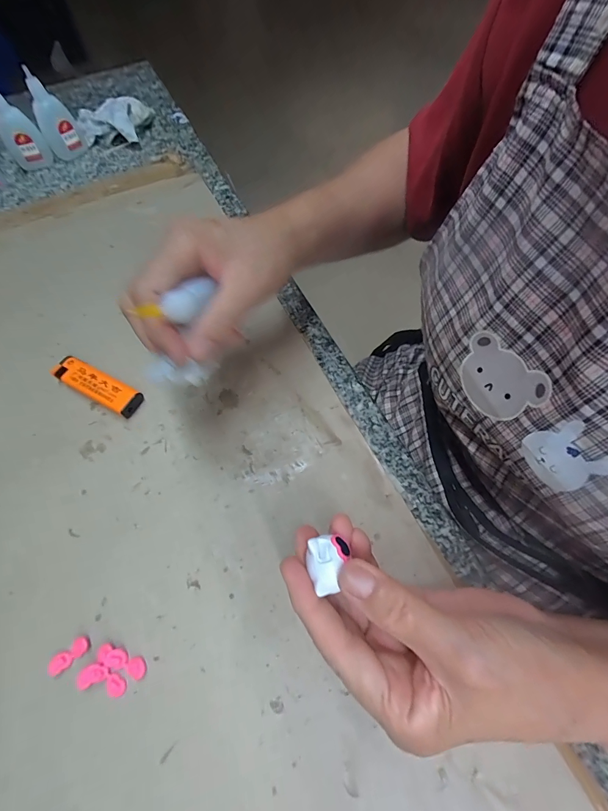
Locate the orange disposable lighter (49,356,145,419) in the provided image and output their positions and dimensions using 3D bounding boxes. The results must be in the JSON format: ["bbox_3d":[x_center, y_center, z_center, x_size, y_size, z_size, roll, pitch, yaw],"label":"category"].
[{"bbox_3d":[-0.171,-0.016,0.297,0.082,0.015,0.022,25,66,15],"label":"orange disposable lighter"}]

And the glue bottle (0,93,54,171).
[{"bbox_3d":[-0.352,-0.344,0.432,0.038,0.096,0.040,-39,67,-19],"label":"glue bottle"}]

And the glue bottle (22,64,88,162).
[{"bbox_3d":[-0.307,-0.354,0.440,0.042,0.085,0.020,-25,63,-13],"label":"glue bottle"}]

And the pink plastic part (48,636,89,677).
[{"bbox_3d":[-0.139,0.148,0.212,0.024,0.004,0.011,-36,66,-15],"label":"pink plastic part"}]

